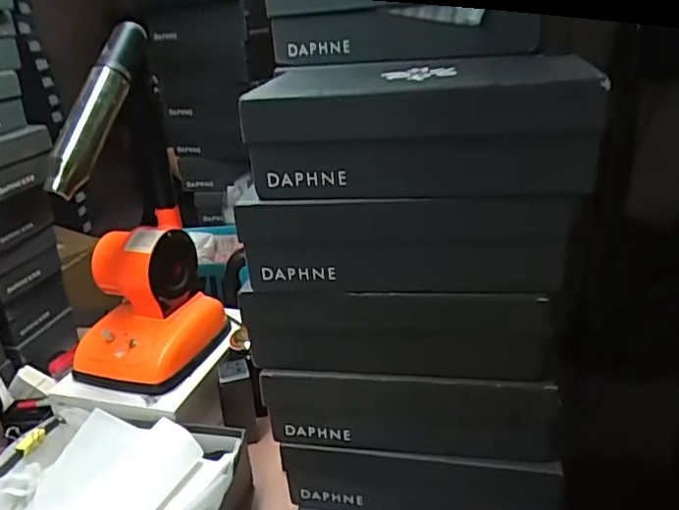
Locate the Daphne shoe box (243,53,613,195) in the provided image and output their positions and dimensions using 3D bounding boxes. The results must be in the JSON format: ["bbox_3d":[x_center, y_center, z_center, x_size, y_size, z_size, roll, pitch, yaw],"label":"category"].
[{"bbox_3d":[0.079,-0.134,0.565,0.288,0.105,0.202,1,24,10],"label":"Daphne shoe box"}]

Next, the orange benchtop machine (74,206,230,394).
[{"bbox_3d":[-0.302,0.074,0.924,0.176,0.209,0.201,4,25,17],"label":"orange benchtop machine"}]

